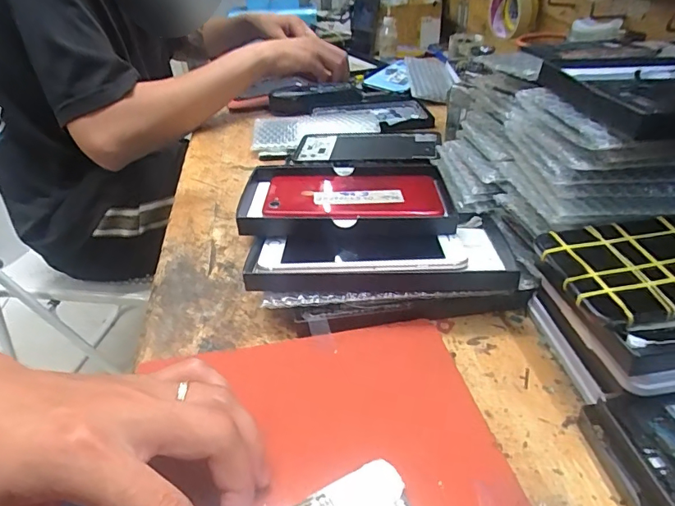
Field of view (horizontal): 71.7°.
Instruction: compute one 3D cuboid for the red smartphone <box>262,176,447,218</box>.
[{"bbox_3d":[0.013,-0.051,0.421,0.155,0.009,0.084,5,36,10],"label":"red smartphone"}]

